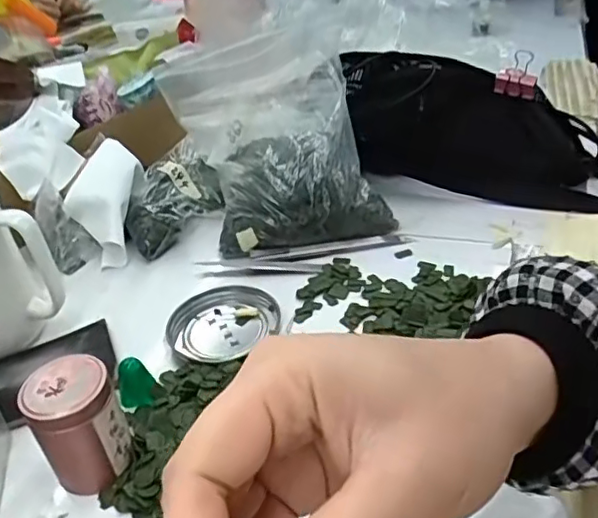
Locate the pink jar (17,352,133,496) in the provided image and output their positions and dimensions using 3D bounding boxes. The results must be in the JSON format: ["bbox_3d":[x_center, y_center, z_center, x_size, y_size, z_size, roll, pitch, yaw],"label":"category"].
[{"bbox_3d":[-0.119,0.089,0.326,0.043,0.062,0.040,-5,35,4],"label":"pink jar"}]

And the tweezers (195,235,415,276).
[{"bbox_3d":[0.004,-0.003,0.488,0.172,0.010,0.032,-9,35,-2],"label":"tweezers"}]

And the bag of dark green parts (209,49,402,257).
[{"bbox_3d":[-0.012,-0.078,0.508,0.142,0.047,0.155,-21,75,3],"label":"bag of dark green parts"}]

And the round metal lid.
[{"bbox_3d":[-0.056,0.045,0.438,0.075,0.009,0.075,-5,35,4],"label":"round metal lid"}]

